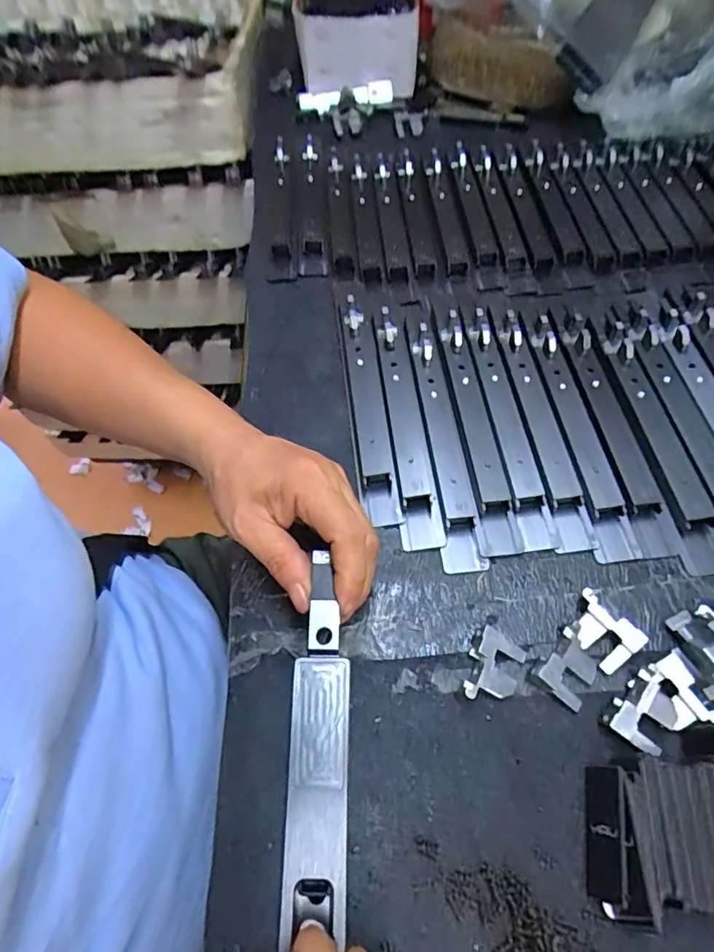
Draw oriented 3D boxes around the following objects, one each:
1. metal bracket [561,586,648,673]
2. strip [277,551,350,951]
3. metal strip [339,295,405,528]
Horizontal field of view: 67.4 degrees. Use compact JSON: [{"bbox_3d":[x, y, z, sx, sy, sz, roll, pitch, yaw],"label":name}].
[{"bbox_3d":[0.123,0.081,0.274,0.026,0.016,0.035,-37,62,-18],"label":"metal bracket"},{"bbox_3d":[-0.016,0.110,0.235,0.026,0.004,0.152,-1,65,3],"label":"strip"},{"bbox_3d":[0.005,-0.050,0.350,0.023,0.021,0.165,-7,57,0],"label":"metal strip"}]

